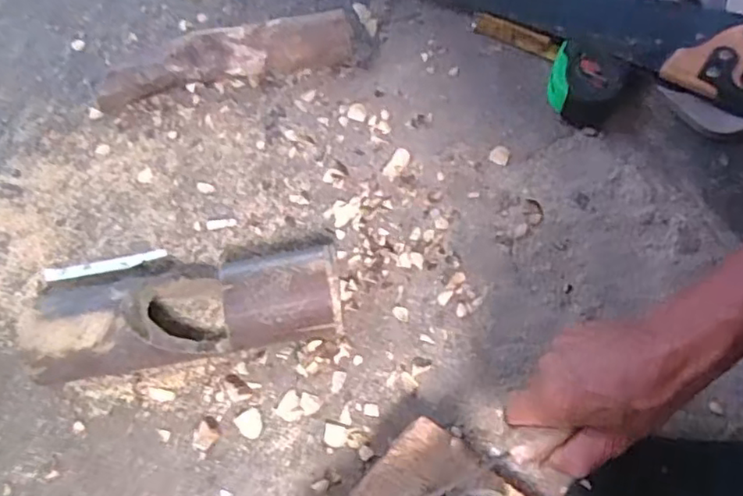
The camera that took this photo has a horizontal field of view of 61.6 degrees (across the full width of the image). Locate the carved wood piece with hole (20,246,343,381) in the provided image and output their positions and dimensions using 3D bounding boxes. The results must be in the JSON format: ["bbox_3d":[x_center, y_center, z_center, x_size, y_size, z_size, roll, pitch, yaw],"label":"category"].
[{"bbox_3d":[-0.169,0.047,0.570,0.274,0.052,0.103,-9,66,-3],"label":"carved wood piece with hole"}]

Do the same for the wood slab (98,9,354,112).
[{"bbox_3d":[-0.159,-0.213,0.691,0.289,0.052,0.057,-13,66,-5],"label":"wood slab"}]

